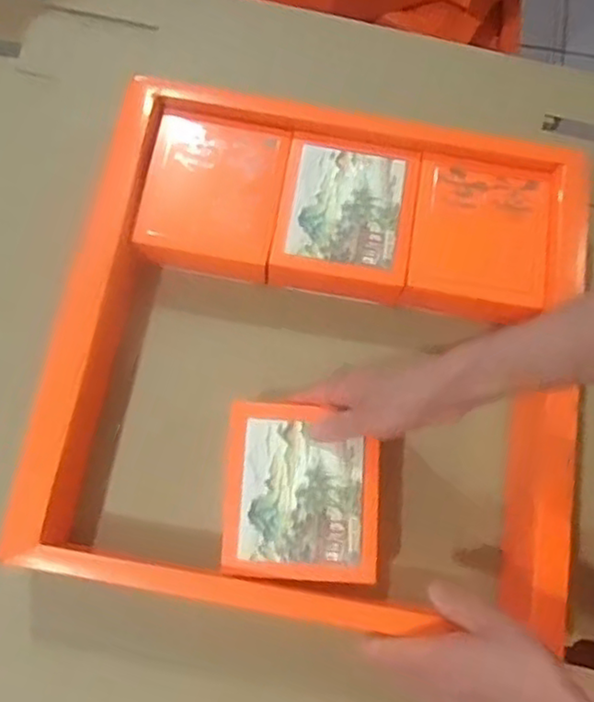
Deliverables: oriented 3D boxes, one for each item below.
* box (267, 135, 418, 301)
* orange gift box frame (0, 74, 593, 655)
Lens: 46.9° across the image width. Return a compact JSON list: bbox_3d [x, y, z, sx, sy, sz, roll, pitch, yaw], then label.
[{"bbox_3d":[0.040,-0.110,0.595,0.111,0.060,0.127,10,74,1],"label":"box"},{"bbox_3d":[0.022,-0.003,0.555,0.411,0.066,0.404,10,74,1],"label":"orange gift box frame"}]

